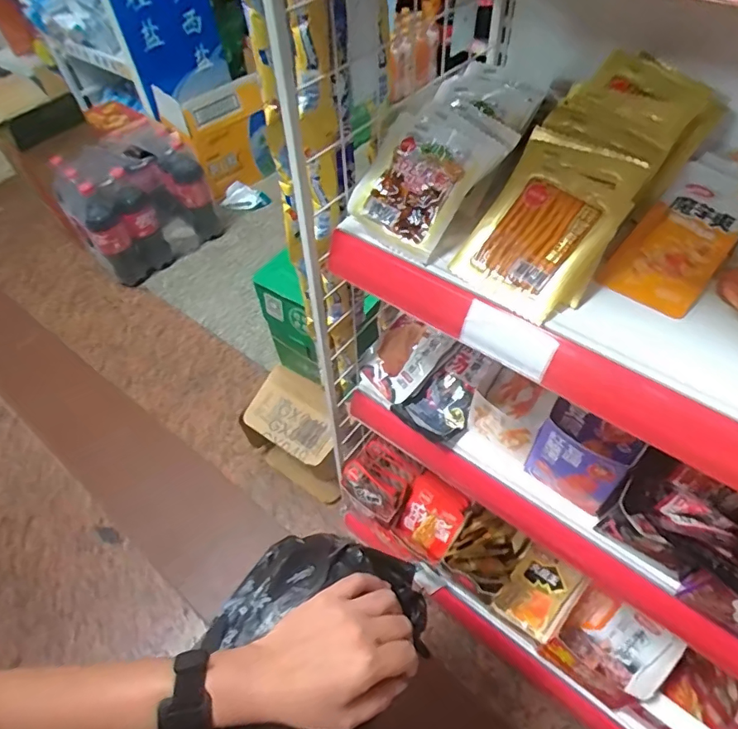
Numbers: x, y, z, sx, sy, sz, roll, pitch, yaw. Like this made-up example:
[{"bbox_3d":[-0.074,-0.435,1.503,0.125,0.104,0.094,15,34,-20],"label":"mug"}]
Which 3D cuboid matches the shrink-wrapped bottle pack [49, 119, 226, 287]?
[{"bbox_3d":[-0.632,-0.449,1.391,0.347,0.315,0.310,-36,58,-22],"label":"shrink-wrapped bottle pack"}]

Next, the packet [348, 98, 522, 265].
[{"bbox_3d":[0.050,-0.171,0.439,0.100,0.020,0.139,36,89,19],"label":"packet"}]

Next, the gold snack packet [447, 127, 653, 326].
[{"bbox_3d":[0.136,-0.111,0.393,0.092,0.008,0.140,36,94,25],"label":"gold snack packet"}]

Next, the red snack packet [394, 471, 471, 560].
[{"bbox_3d":[0.095,0.229,0.755,0.084,0.108,0.015,30,16,23],"label":"red snack packet"}]

